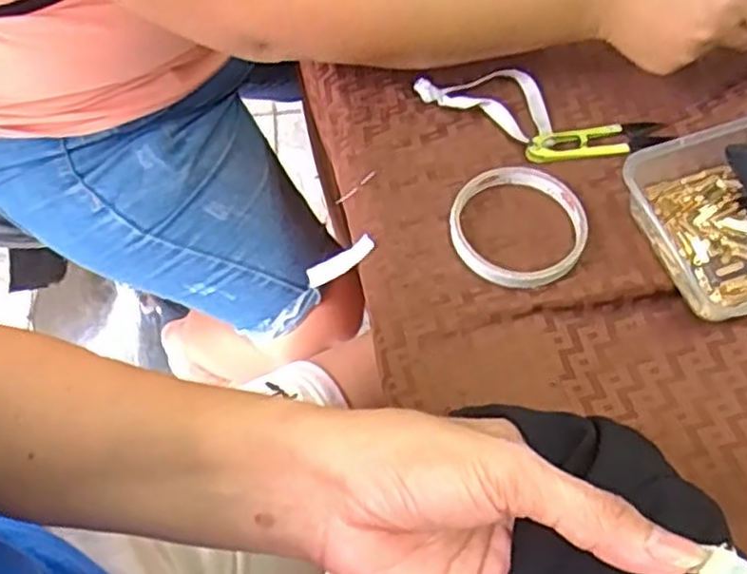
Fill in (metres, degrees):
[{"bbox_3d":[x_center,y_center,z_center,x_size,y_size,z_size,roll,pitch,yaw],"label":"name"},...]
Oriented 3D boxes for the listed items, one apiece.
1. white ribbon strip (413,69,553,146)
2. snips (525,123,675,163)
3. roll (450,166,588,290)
[{"bbox_3d":[0.085,-0.140,0.516,0.098,0.013,0.056,24,65,13],"label":"white ribbon strip"},{"bbox_3d":[0.155,-0.101,0.498,0.100,0.011,0.025,-9,63,-4],"label":"snips"},{"bbox_3d":[0.094,-0.039,0.464,0.089,0.011,0.086,0,62,1],"label":"roll"}]

